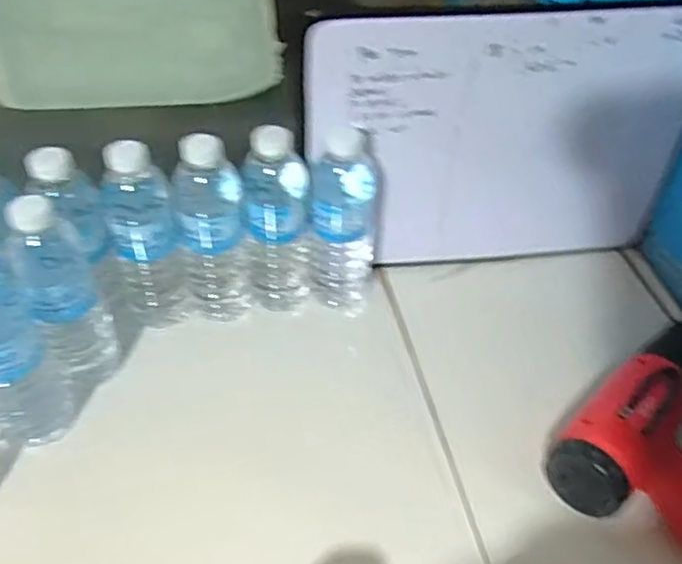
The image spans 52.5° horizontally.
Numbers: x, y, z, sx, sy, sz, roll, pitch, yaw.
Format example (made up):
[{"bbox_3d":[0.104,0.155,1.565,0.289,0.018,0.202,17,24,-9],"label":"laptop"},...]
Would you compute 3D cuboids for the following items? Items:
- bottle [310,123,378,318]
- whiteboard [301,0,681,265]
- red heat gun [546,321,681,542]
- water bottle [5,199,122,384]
[{"bbox_3d":[0.003,-0.060,0.686,0.063,0.207,0.061,2,47,-1],"label":"bottle"},{"bbox_3d":[0.159,-0.130,0.683,0.381,0.284,0.018,-6,46,-7],"label":"whiteboard"},{"bbox_3d":[0.328,0.132,0.609,0.186,0.075,0.264,35,54,26],"label":"red heat gun"},{"bbox_3d":[-0.245,0.013,0.607,0.062,0.207,0.066,-20,51,-20],"label":"water bottle"}]

